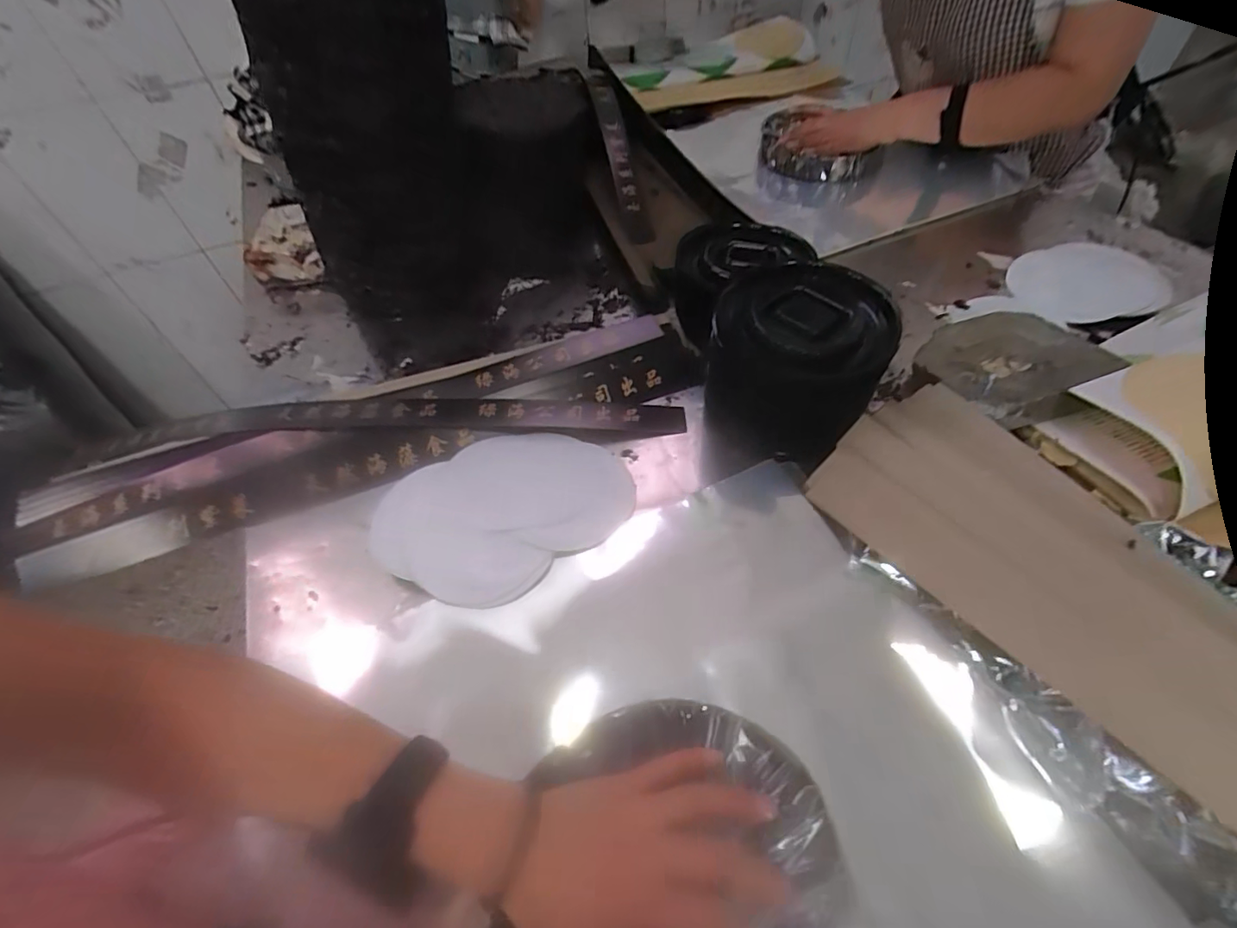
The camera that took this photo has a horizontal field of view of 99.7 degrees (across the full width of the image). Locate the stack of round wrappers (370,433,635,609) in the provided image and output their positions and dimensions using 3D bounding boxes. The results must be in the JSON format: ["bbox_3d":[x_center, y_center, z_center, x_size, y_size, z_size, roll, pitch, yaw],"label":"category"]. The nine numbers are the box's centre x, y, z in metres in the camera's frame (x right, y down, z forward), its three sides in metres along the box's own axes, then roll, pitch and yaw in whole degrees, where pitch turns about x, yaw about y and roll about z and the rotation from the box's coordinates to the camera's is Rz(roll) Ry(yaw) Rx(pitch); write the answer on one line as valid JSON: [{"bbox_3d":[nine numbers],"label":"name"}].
[{"bbox_3d":[-0.104,0.040,0.481,0.225,0.018,0.158,-25,54,-13],"label":"stack of round wrappers"}]

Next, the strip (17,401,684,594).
[{"bbox_3d":[-0.256,-0.018,0.534,0.629,0.018,0.121,-14,70,-6],"label":"strip"}]

